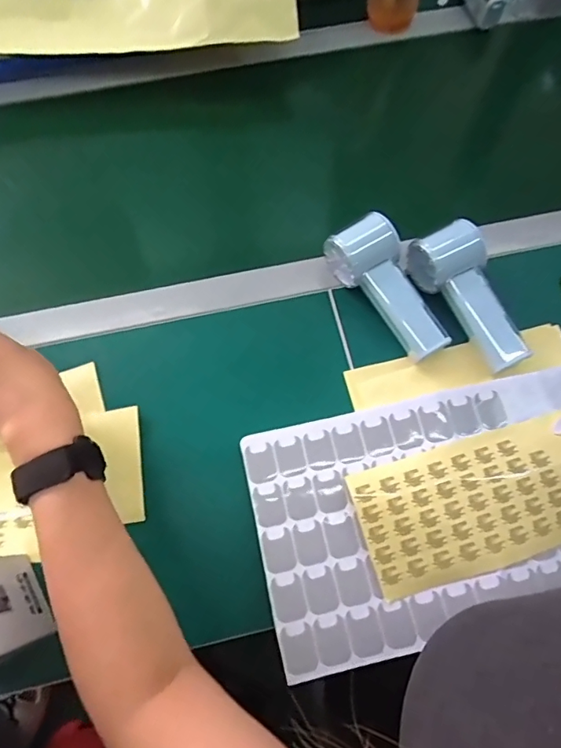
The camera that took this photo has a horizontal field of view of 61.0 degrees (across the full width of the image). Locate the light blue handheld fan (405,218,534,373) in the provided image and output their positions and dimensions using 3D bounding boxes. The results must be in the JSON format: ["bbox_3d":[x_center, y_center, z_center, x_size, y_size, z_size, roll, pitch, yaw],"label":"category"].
[{"bbox_3d":[0.196,-0.078,0.482,0.067,0.041,0.149,-29,84,-10],"label":"light blue handheld fan"}]

